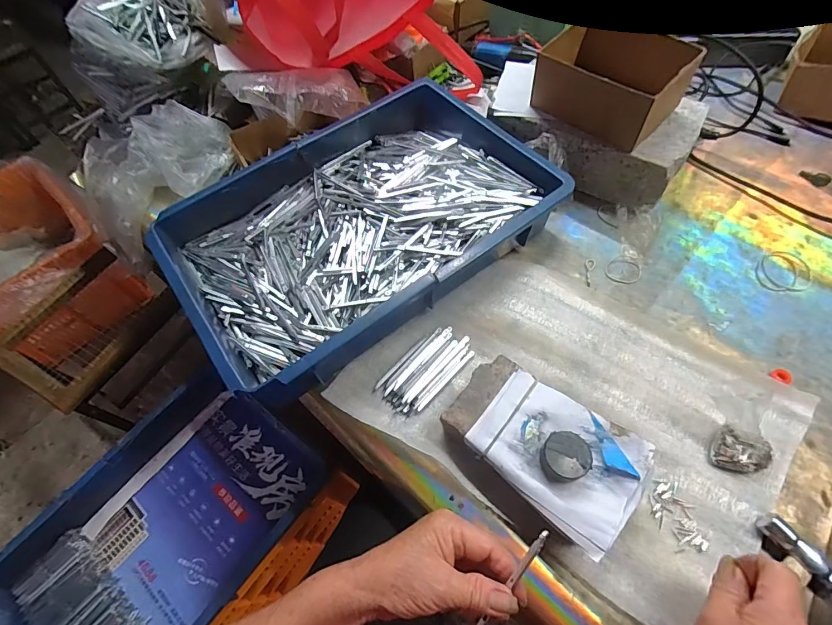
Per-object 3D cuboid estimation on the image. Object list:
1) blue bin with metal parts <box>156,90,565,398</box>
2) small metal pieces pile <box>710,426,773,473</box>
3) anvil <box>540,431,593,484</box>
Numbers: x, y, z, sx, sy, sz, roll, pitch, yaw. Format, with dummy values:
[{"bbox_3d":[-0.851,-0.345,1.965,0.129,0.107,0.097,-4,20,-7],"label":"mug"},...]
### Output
[{"bbox_3d":[-0.067,-0.109,0.517,0.424,0.079,0.286,-34,62,-15],"label":"blue bin with metal parts"},{"bbox_3d":[0.302,0.131,0.386,0.040,0.021,0.035,28,65,20],"label":"small metal pieces pile"},{"bbox_3d":[0.126,0.122,0.351,0.040,0.018,0.038,-2,59,4],"label":"anvil"}]

